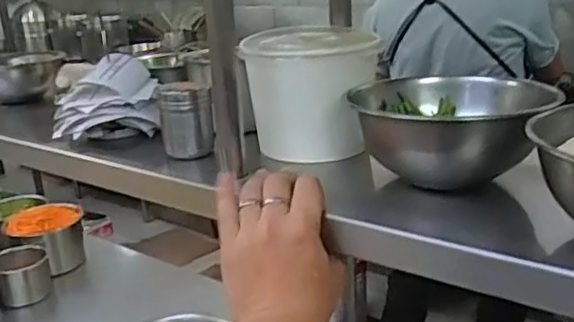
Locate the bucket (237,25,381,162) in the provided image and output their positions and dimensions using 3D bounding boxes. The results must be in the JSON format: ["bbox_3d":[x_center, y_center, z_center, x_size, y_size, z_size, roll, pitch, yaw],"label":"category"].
[{"bbox_3d":[0.021,-0.070,0.607,0.121,0.110,0.120,-2,18,1],"label":"bucket"}]

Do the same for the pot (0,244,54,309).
[{"bbox_3d":[-0.582,0.257,1.326,0.119,0.106,0.131,-10,20,-22],"label":"pot"}]

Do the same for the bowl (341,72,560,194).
[{"bbox_3d":[0.137,-0.027,0.512,0.148,0.074,0.131,-4,18,-3],"label":"bowl"}]

